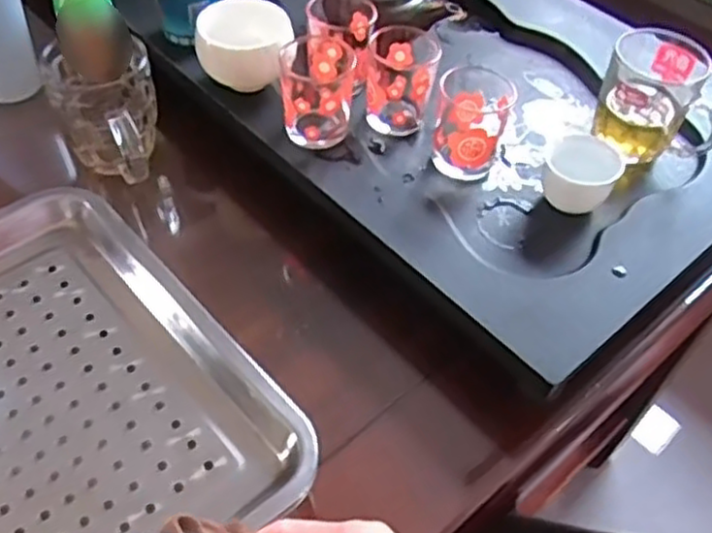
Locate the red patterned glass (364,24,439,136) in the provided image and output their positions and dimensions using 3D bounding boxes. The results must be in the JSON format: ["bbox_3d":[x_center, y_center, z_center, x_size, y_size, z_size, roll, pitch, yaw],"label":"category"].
[{"bbox_3d":[0.034,-0.145,0.583,0.058,0.067,0.059,7,50,1],"label":"red patterned glass"}]

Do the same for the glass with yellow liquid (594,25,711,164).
[{"bbox_3d":[0.238,-0.129,0.575,0.093,0.071,0.072,22,52,13],"label":"glass with yellow liquid"}]

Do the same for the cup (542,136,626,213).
[{"bbox_3d":[0.163,-0.065,0.542,0.053,0.039,0.051,2,50,-3],"label":"cup"}]

